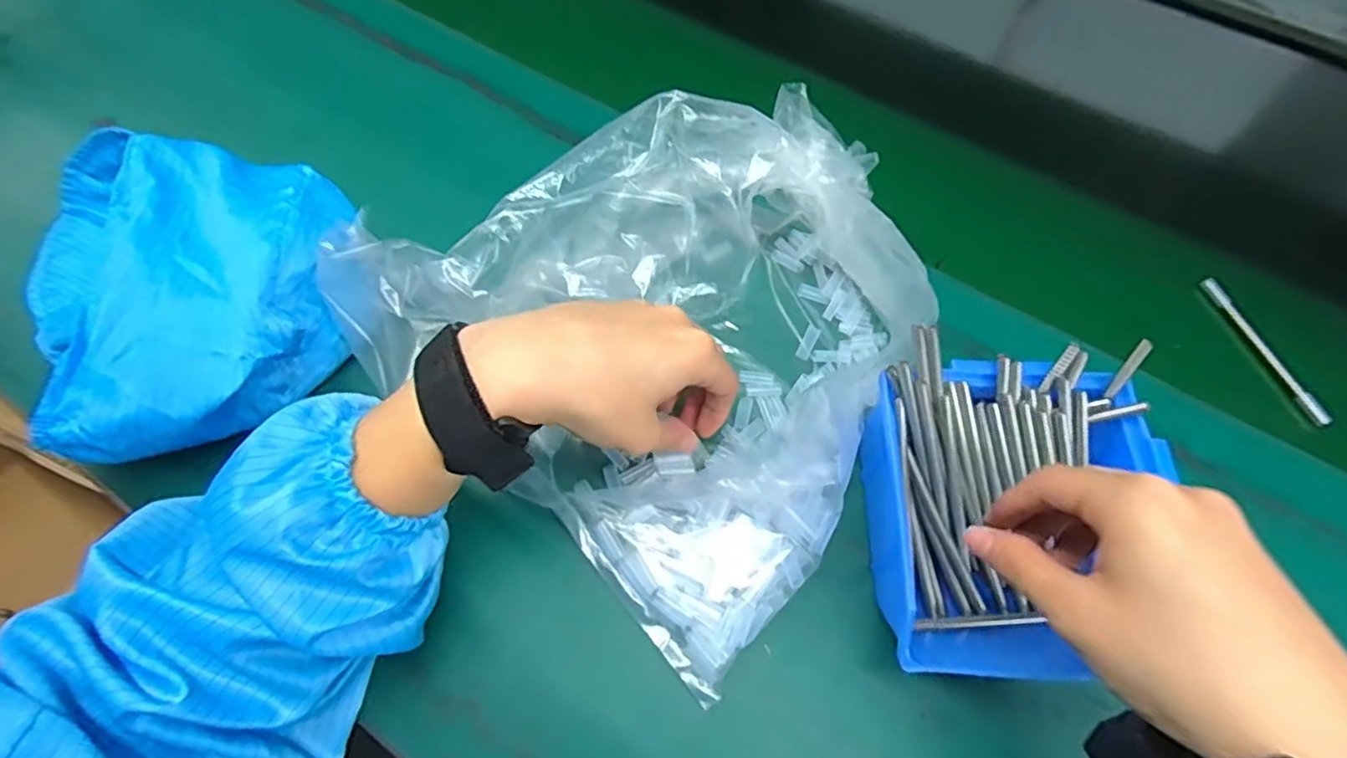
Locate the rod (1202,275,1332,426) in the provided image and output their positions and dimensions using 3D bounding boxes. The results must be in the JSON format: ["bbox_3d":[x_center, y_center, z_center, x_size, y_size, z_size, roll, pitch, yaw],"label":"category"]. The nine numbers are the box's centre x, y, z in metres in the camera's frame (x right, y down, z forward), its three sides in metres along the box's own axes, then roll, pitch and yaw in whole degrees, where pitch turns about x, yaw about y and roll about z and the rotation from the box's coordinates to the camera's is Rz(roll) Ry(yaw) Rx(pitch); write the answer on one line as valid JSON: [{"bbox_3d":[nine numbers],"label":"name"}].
[{"bbox_3d":[0.364,-0.019,0.401,0.010,0.009,0.104,-17,64,-9],"label":"rod"}]

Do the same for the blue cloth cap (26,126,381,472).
[{"bbox_3d":[-0.285,-0.077,0.374,0.174,0.064,0.228,-35,68,-17],"label":"blue cloth cap"}]

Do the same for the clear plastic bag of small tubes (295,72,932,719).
[{"bbox_3d":[0.010,-0.041,0.351,0.281,0.114,0.271,-43,72,-15],"label":"clear plastic bag of small tubes"}]

